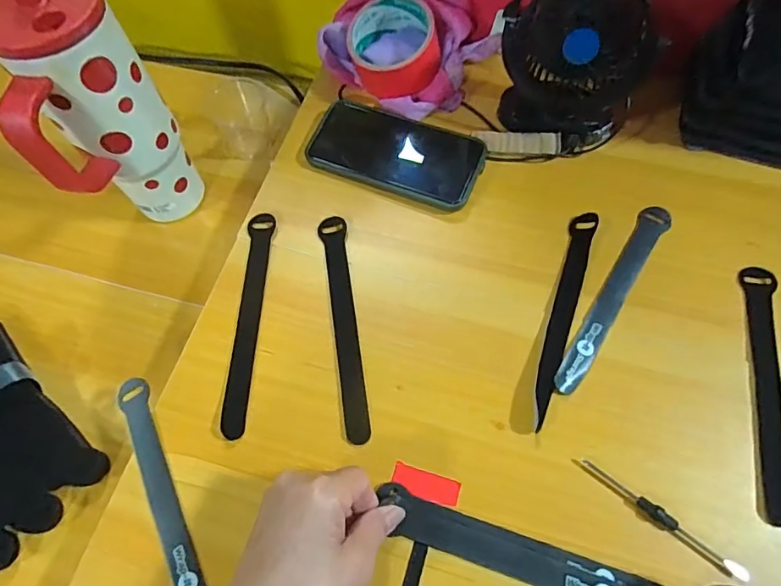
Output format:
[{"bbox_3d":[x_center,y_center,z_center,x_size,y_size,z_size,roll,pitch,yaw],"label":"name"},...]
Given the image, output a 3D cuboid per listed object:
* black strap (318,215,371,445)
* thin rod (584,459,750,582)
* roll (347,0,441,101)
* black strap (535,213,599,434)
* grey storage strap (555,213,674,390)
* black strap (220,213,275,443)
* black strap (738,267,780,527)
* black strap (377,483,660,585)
[{"bbox_3d":[-0.038,0.021,0.396,0.022,0.004,0.195,-10,66,-2],"label":"black strap"},{"bbox_3d":[0.185,0.152,0.327,0.113,0.007,0.009,35,72,16],"label":"thin rod"},{"bbox_3d":[0.004,-0.244,0.475,0.095,0.052,0.095,-1,81,7],"label":"roll"},{"bbox_3d":[0.140,0.013,0.387,0.019,0.013,0.188,17,68,9],"label":"black strap"},{"bbox_3d":[0.186,0.001,0.400,0.021,0.009,0.195,31,71,15],"label":"grey storage strap"},{"bbox_3d":[-0.118,0.019,0.400,0.021,0.008,0.195,1,65,3],"label":"black strap"},{"bbox_3d":[0.282,0.068,0.363,0.025,0.006,0.194,13,67,8],"label":"black strap"},{"bbox_3d":[0.082,0.176,0.324,0.188,0.009,0.029,17,68,10],"label":"black strap"}]

